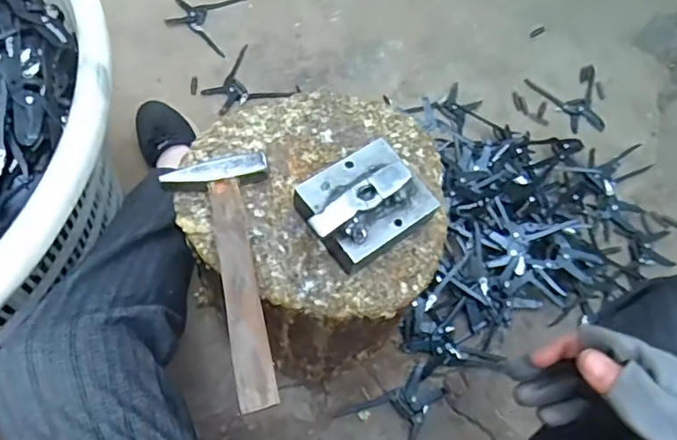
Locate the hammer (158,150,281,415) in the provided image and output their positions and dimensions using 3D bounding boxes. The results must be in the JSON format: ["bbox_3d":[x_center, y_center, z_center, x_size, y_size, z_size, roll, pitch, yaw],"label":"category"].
[{"bbox_3d":[-0.076,0.044,0.438,0.079,0.031,0.205,-14,68,-10],"label":"hammer"}]

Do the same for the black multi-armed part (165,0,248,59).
[{"bbox_3d":[-0.241,-0.362,0.974,0.123,0.006,0.137,16,66,3],"label":"black multi-armed part"}]

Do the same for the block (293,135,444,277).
[{"bbox_3d":[0.021,-0.013,0.455,0.101,0.056,0.085,-33,72,-17],"label":"block"}]

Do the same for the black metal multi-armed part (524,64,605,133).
[{"bbox_3d":[0.407,-0.206,0.931,0.133,0.026,0.121,-22,69,-13],"label":"black metal multi-armed part"}]

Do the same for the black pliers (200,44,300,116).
[{"bbox_3d":[-0.155,-0.221,0.915,0.139,0.010,0.121,43,70,14],"label":"black pliers"}]

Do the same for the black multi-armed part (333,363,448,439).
[{"bbox_3d":[0.083,0.250,0.709,0.123,0.017,0.108,-41,75,-19],"label":"black multi-armed part"}]

